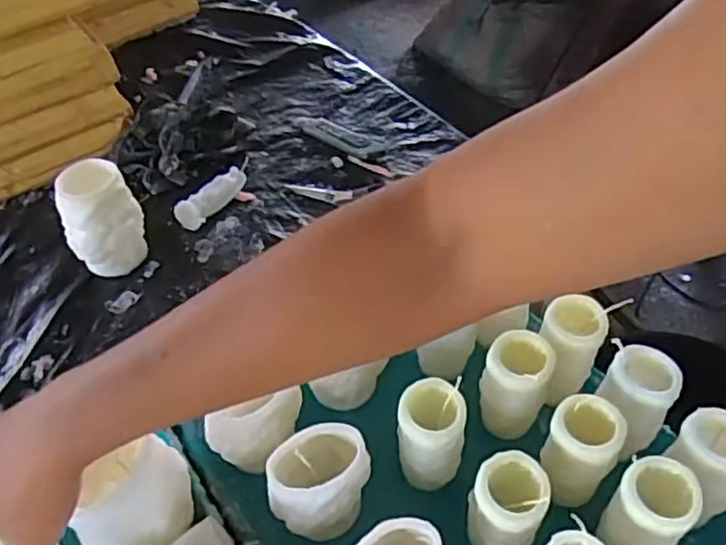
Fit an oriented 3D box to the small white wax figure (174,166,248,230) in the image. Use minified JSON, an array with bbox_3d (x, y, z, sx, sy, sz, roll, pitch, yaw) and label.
[{"bbox_3d":[-0.166,-0.090,0.734,0.036,0.029,0.103,18,53,17],"label":"small white wax figure"}]

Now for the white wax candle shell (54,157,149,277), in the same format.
[{"bbox_3d":[-0.263,-0.055,0.660,0.071,0.104,0.063,-20,52,-15],"label":"white wax candle shell"}]

